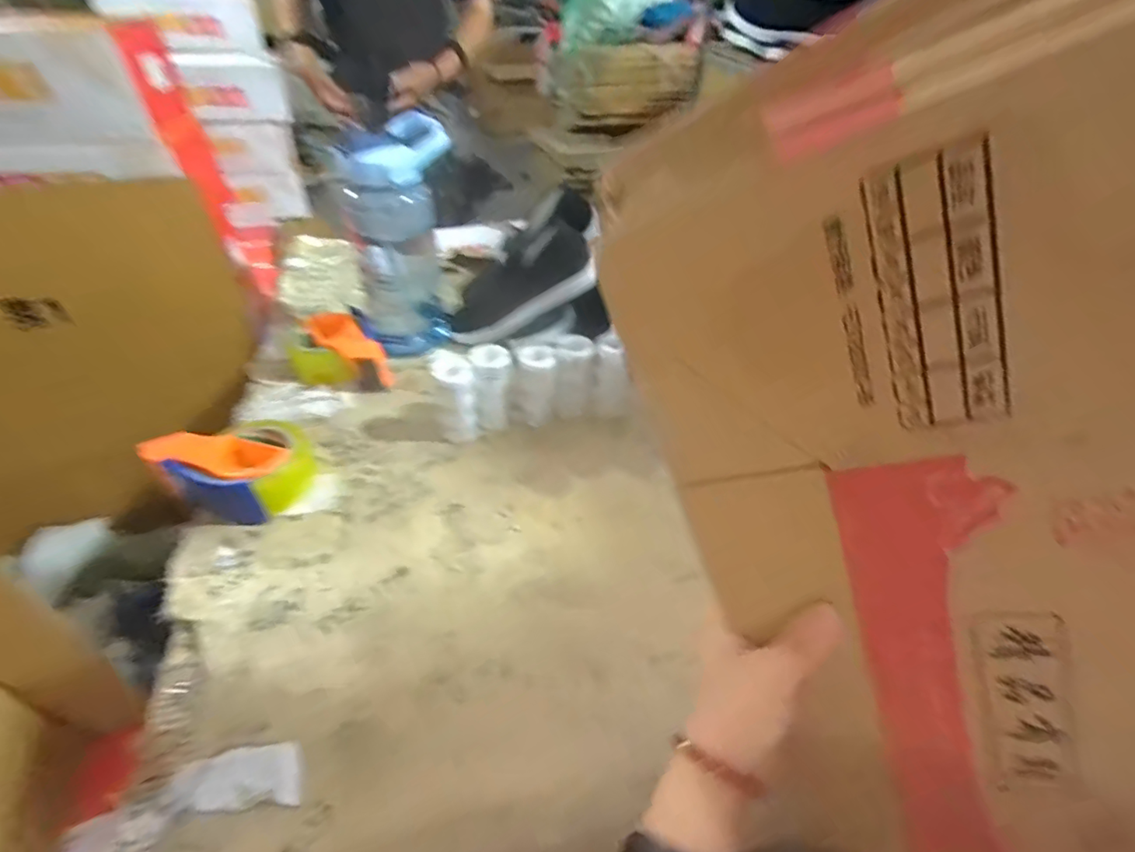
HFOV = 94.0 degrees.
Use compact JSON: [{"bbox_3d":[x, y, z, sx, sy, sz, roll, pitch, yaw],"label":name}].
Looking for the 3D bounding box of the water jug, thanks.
[{"bbox_3d":[-0.218,-0.233,0.720,0.120,0.291,0.127,-7,44,-12],"label":"water jug"}]

